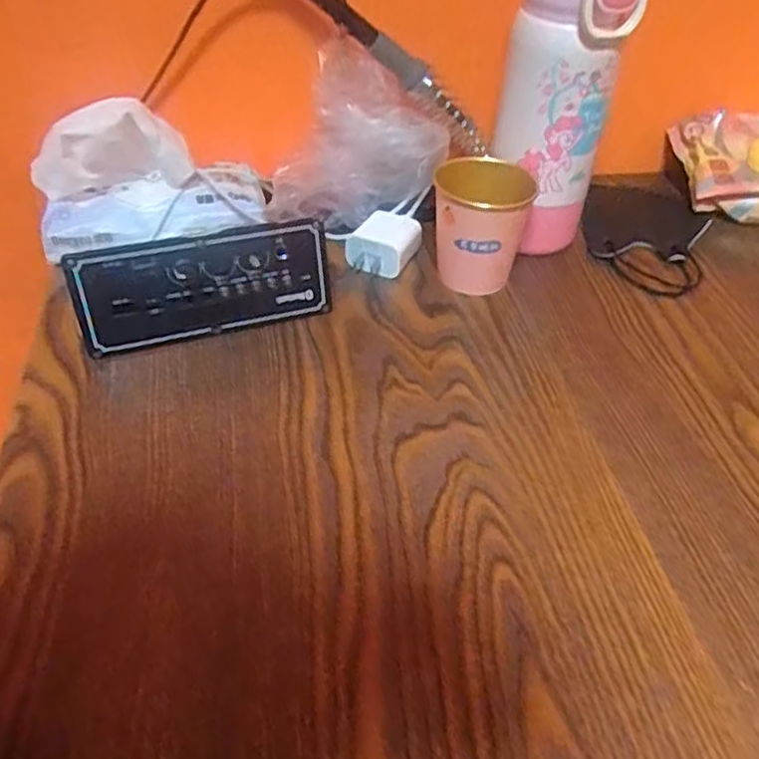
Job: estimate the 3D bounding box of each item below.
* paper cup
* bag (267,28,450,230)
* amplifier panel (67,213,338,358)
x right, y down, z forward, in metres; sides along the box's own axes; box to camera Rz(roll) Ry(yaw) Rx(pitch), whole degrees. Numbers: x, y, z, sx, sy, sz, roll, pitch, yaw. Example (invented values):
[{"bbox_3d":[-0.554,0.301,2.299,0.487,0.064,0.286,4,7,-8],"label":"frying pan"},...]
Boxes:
[{"bbox_3d":[0.070,-0.104,0.475,0.061,0.087,0.061,1,44,-1],"label":"paper cup"},{"bbox_3d":[-0.012,-0.163,0.507,0.107,0.124,0.035,17,9,-29],"label":"bag"},{"bbox_3d":[-0.108,-0.058,0.428,0.149,0.067,0.025,-10,33,-12],"label":"amplifier panel"}]

